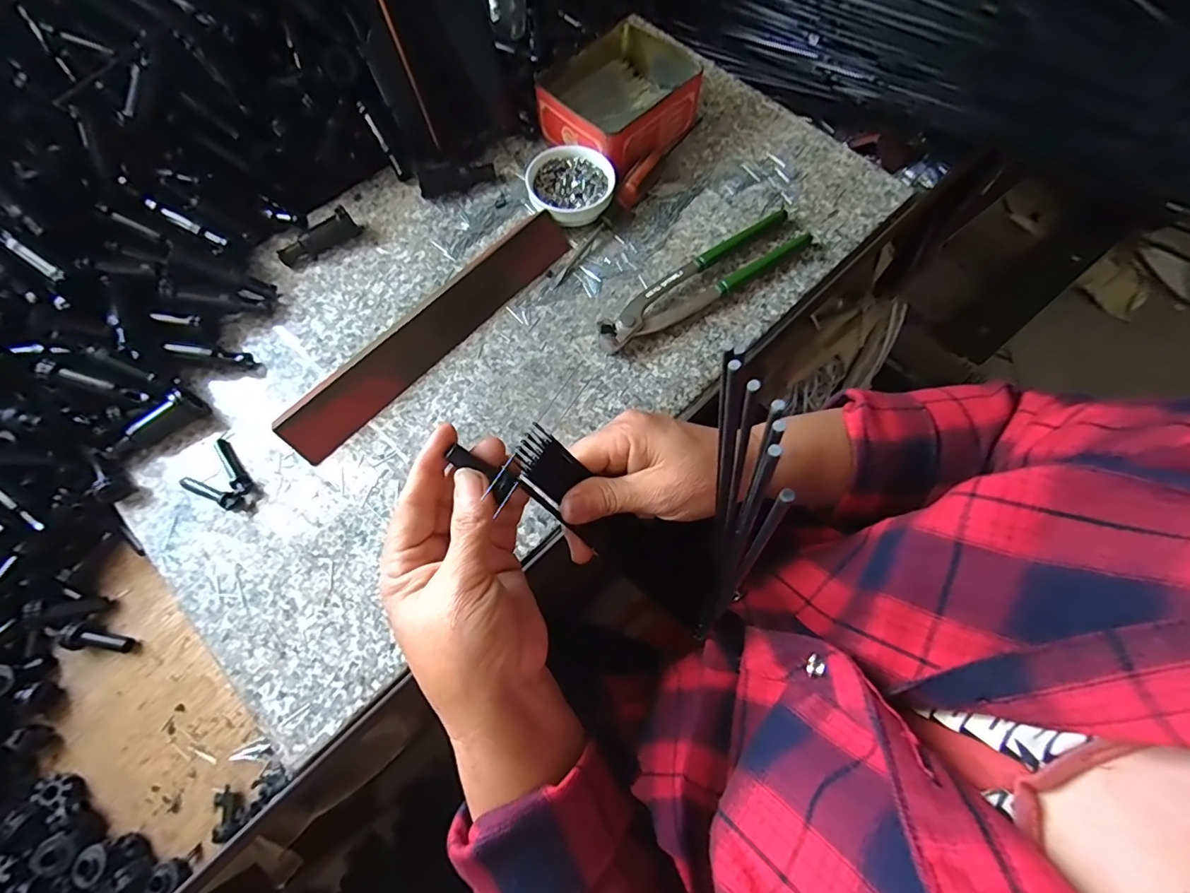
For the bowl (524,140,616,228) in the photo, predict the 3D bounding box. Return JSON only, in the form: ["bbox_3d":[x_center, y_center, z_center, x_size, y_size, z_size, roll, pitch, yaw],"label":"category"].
[{"bbox_3d":[-0.021,-0.217,0.429,0.070,0.028,0.072,0,67,0],"label":"bowl"}]

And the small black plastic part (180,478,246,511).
[{"bbox_3d":[-0.259,0.031,0.341,0.048,0.010,0.011,18,69,7],"label":"small black plastic part"}]

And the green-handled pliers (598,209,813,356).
[{"bbox_3d":[0.085,-0.131,0.400,0.195,0.016,0.039,-34,71,-13],"label":"green-handled pliers"}]

